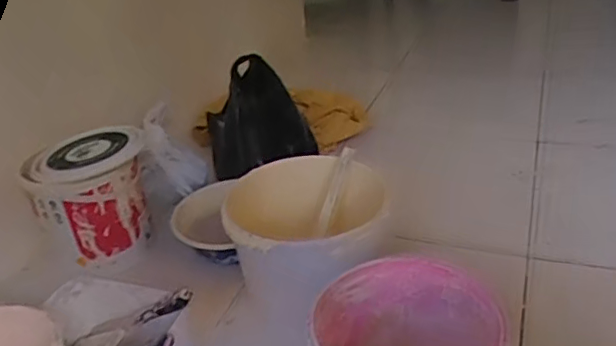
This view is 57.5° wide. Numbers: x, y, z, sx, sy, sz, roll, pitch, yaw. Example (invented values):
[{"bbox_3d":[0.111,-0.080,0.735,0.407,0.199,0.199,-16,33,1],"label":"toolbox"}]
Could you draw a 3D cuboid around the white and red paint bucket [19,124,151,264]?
[{"bbox_3d":[-0.346,0.037,0.928,0.181,0.177,0.145,-15,31,-15],"label":"white and red paint bucket"}]

